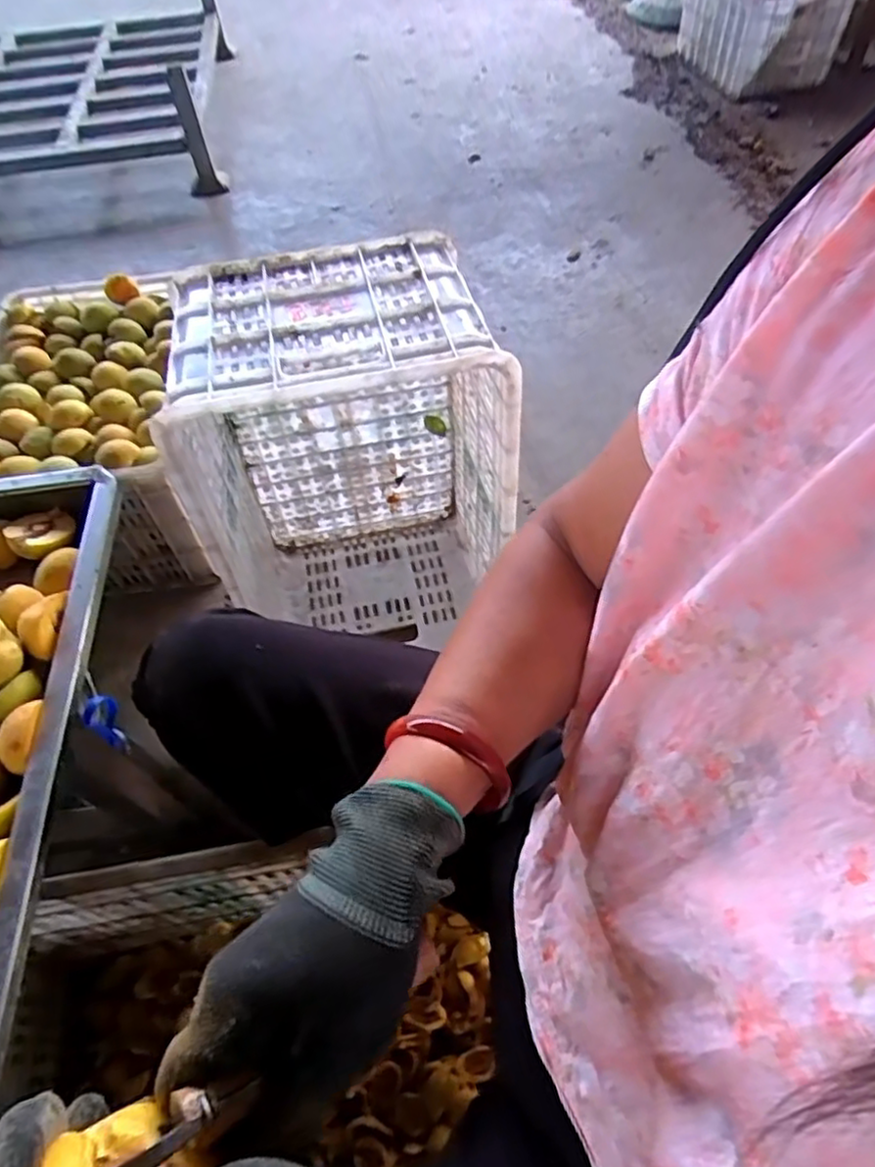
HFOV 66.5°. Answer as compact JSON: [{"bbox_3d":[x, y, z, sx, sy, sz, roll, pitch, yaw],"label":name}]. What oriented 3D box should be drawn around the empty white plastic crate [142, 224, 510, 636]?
[{"bbox_3d":[-0.119,-0.134,0.888,0.372,0.487,0.274,-13,55,-5],"label":"empty white plastic crate"}]

